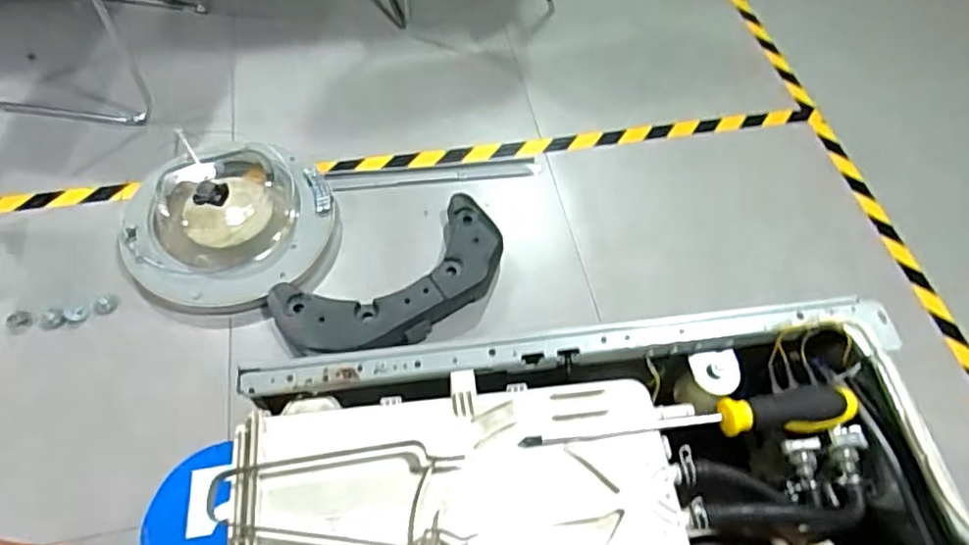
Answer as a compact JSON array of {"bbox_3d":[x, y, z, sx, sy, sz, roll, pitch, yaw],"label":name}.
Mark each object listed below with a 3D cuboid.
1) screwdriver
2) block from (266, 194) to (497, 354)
[{"bbox_3d":[0.146,0.102,0.443,0.234,0.029,0.026,-2,58,-5],"label":"screwdriver"},{"bbox_3d":[-0.167,0.015,1.220,0.459,0.049,0.219,-26,63,-18],"label":"block"}]

